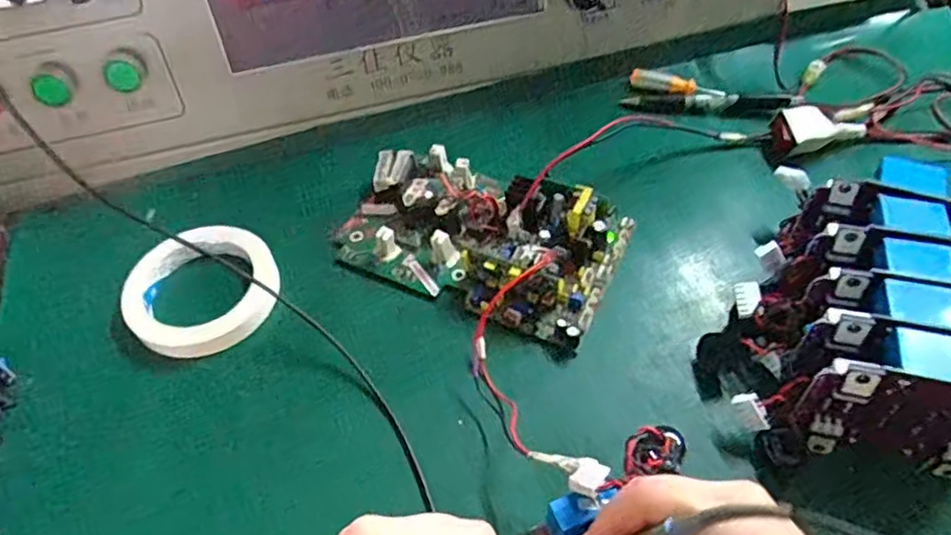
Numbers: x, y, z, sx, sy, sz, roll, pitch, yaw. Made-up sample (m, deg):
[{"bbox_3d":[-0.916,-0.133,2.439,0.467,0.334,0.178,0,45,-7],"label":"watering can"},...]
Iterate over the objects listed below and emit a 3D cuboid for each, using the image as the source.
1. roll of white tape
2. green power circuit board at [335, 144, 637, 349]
[{"bbox_3d":[-0.190,0.015,0.462,0.099,0.026,0.091,-2,51,3],"label":"roll of white tape"},{"bbox_3d":[0.002,-0.024,0.482,0.200,0.040,0.126,19,55,18],"label":"green power circuit board"}]

